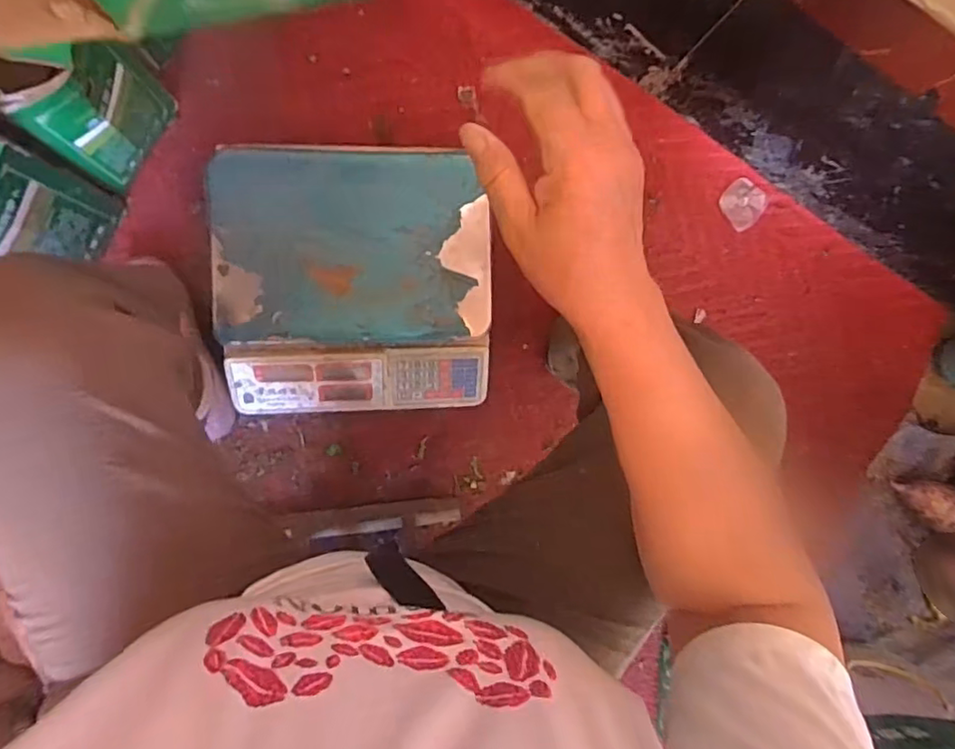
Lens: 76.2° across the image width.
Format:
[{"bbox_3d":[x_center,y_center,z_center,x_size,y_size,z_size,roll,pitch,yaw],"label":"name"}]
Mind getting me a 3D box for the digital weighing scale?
[{"bbox_3d":[-0.151,-0.107,0.767,0.327,0.115,0.309,-2,91,-8],"label":"digital weighing scale"}]

